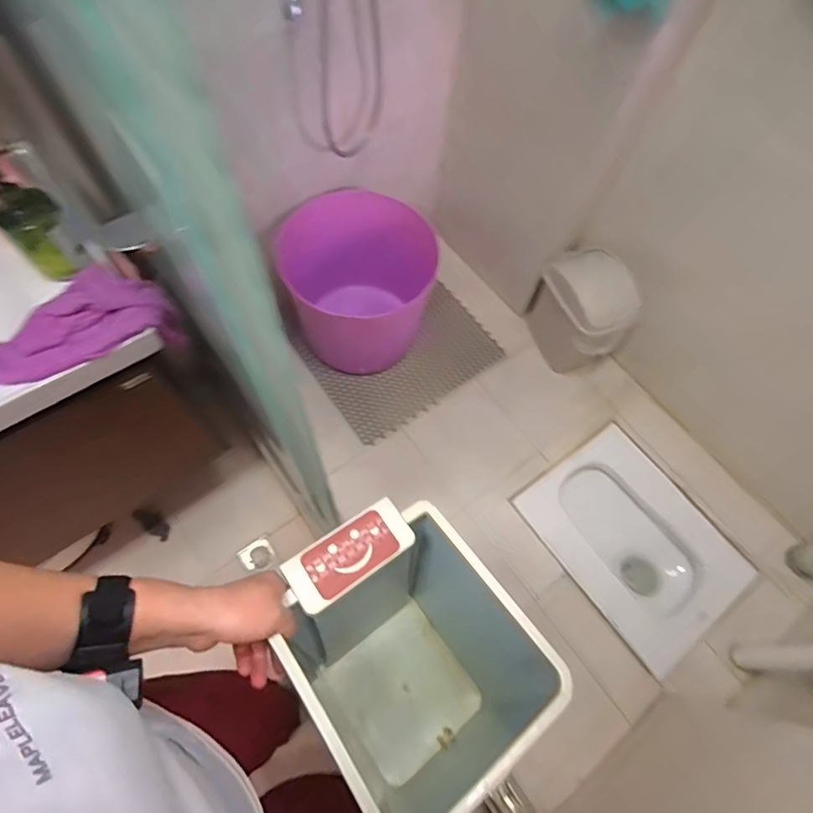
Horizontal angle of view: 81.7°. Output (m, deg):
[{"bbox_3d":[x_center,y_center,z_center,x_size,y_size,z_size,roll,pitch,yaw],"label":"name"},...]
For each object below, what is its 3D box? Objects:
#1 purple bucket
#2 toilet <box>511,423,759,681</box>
[{"bbox_3d":[-0.108,-0.358,1.384,0.427,0.344,0.399,1,65,-2],"label":"purple bucket"},{"bbox_3d":[0.652,0.435,1.463,0.429,0.296,0.592,-32,71,-16],"label":"toilet"}]

